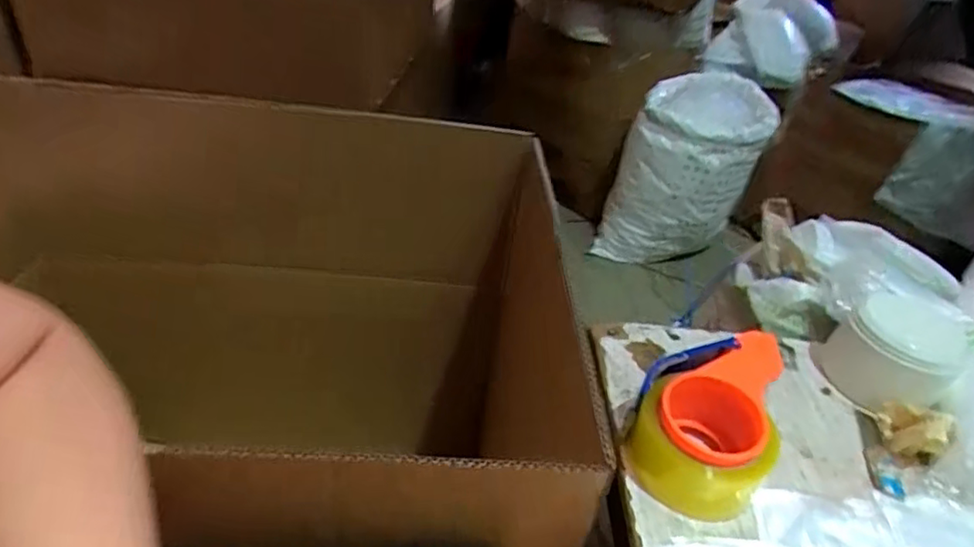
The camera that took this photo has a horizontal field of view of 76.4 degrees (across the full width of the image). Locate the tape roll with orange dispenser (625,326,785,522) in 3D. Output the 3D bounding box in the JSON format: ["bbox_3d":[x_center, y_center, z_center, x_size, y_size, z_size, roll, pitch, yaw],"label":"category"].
[{"bbox_3d":[0.177,0.109,0.499,0.104,0.064,0.141,18,39,15],"label":"tape roll with orange dispenser"}]

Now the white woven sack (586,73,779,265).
[{"bbox_3d":[0.575,-0.279,1.826,0.371,0.520,0.326,21,38,18],"label":"white woven sack"}]

